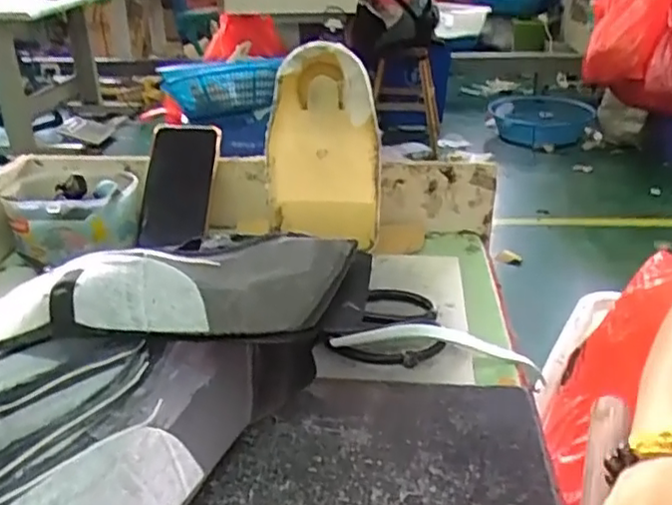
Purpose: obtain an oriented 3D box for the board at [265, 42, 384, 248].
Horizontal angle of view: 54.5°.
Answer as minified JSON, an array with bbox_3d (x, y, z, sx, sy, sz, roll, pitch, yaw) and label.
[{"bbox_3d":[-0.012,-0.088,0.610,0.101,0.194,0.039,4,28,8],"label":"board"}]

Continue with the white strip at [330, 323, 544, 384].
[{"bbox_3d":[0.090,0.075,0.517,0.184,0.034,0.015,11,25,-15],"label":"white strip"}]

